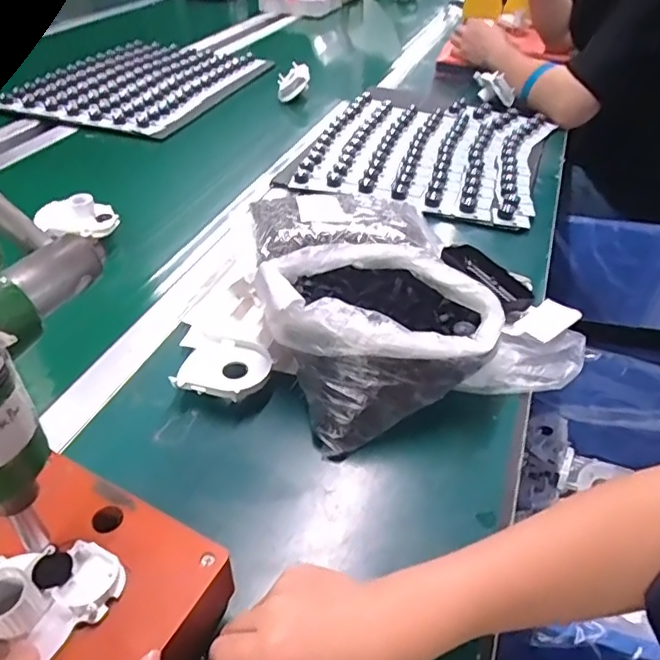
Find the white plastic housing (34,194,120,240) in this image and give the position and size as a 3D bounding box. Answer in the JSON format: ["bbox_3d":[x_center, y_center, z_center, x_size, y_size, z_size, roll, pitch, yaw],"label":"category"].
[{"bbox_3d":[-0.300,-0.138,0.678,0.095,0.032,0.056,8,41,4],"label":"white plastic housing"}]

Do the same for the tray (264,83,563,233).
[{"bbox_3d":[0.166,-0.309,0.943,0.358,0.025,0.433,16,42,13],"label":"tray"}]

